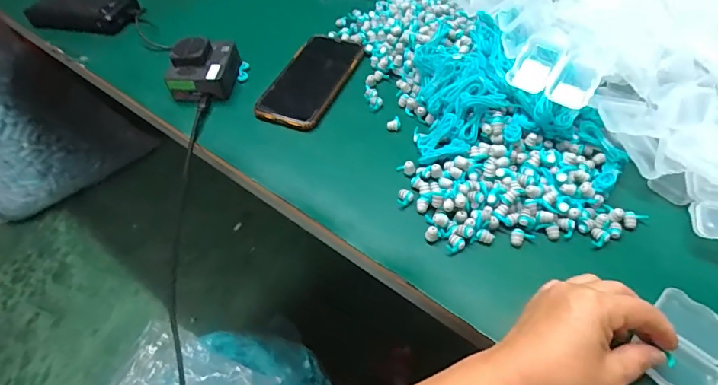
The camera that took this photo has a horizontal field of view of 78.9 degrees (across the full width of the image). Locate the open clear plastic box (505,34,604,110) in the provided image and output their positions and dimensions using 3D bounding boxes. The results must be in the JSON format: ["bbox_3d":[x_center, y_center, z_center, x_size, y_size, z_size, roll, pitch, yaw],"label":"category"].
[{"bbox_3d":[0.189,-0.114,0.416,0.075,0.022,0.058,37,93,24],"label":"open clear plastic box"}]

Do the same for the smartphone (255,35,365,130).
[{"bbox_3d":[-0.059,-0.138,0.531,0.086,0.013,0.159,18,57,18],"label":"smartphone"}]

